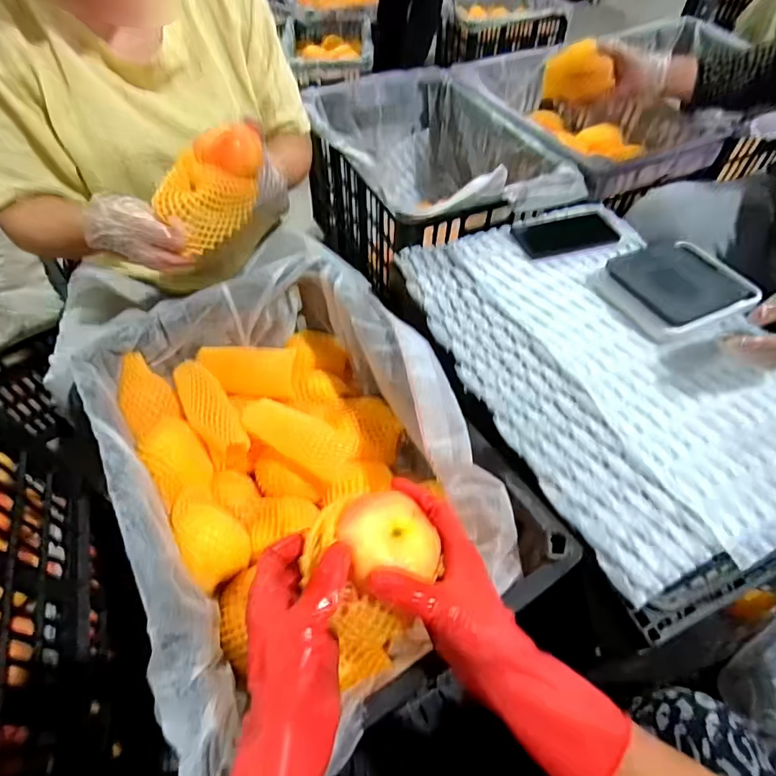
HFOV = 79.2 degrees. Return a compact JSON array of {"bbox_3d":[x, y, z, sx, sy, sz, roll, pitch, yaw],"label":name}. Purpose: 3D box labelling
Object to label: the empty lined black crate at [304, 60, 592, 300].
[{"bbox_3d":[0.081,-0.406,0.969,0.358,0.267,0.525,-22,55,-16],"label":"empty lined black crate"}]

